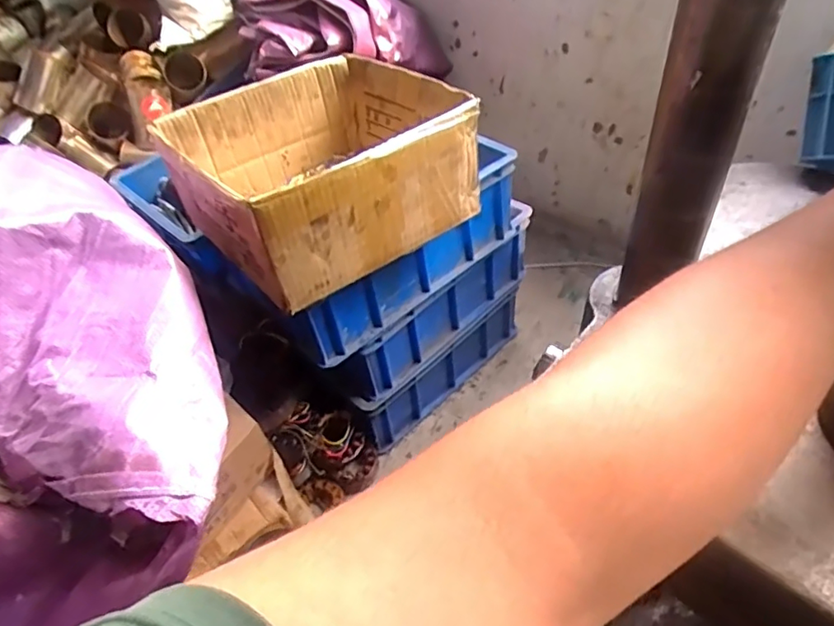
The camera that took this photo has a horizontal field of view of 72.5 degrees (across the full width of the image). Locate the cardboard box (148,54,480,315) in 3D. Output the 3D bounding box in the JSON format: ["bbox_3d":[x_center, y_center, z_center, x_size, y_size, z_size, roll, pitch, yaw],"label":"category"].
[{"bbox_3d":[-0.118,-0.185,0.702,0.300,0.135,0.285,-33,51,-23],"label":"cardboard box"}]

